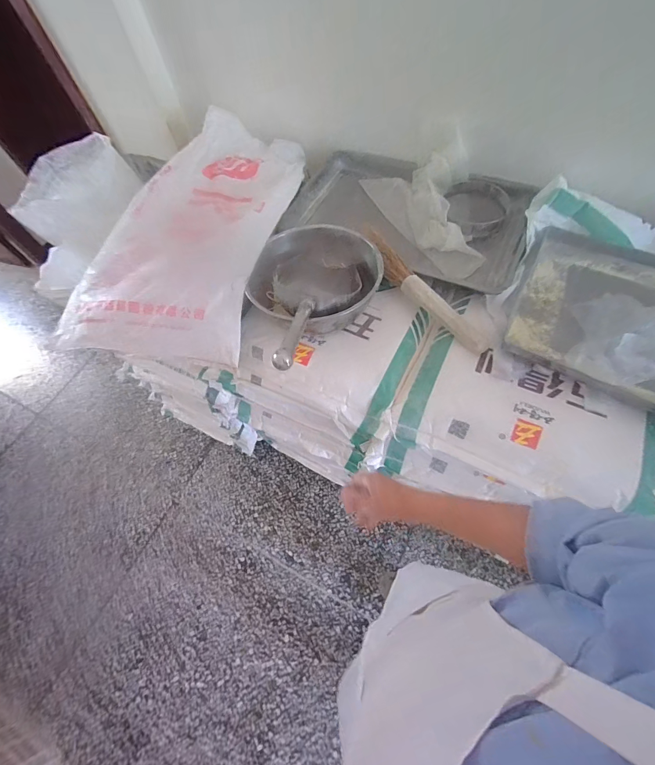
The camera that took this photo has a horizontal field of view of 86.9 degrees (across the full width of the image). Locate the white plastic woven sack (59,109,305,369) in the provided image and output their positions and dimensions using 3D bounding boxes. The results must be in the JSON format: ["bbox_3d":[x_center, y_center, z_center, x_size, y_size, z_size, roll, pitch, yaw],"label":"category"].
[{"bbox_3d":[-0.333,-0.433,0.934,0.439,0.140,0.804,7,63,10],"label":"white plastic woven sack"}]

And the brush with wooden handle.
[{"bbox_3d":[0.193,-0.210,0.767,0.052,0.062,0.404,-31,63,-10],"label":"brush with wooden handle"}]

